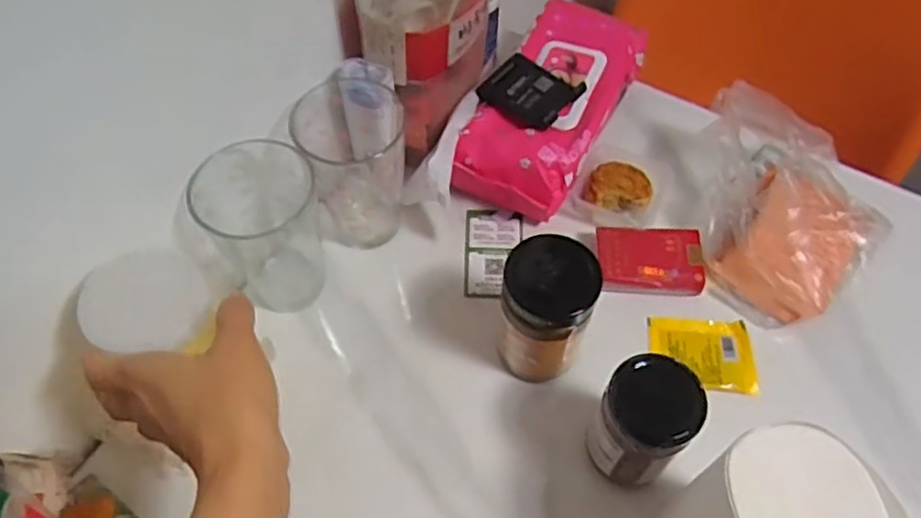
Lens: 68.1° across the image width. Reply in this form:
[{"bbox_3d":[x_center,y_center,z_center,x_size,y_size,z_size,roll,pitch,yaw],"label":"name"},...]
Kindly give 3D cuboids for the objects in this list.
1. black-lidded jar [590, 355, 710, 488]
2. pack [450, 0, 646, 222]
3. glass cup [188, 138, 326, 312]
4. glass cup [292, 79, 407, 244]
[{"bbox_3d":[0.119,0.111,0.454,0.056,0.103,0.058,0,58,1],"label":"black-lidded jar"},{"bbox_3d":[0.083,-0.133,0.625,0.105,0.069,0.217,23,62,14],"label":"pack"},{"bbox_3d":[-0.147,-0.026,0.527,0.083,0.123,0.086,0,58,1],"label":"glass cup"},{"bbox_3d":[-0.086,-0.080,0.564,0.083,0.119,0.094,-11,59,-6],"label":"glass cup"}]

